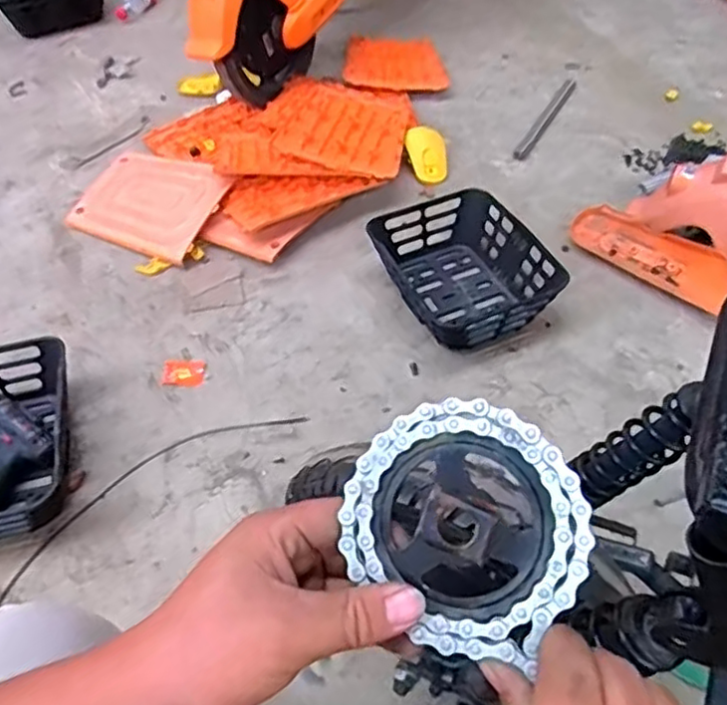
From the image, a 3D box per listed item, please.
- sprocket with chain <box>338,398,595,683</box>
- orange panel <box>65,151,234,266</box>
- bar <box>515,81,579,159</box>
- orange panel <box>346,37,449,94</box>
[{"bbox_3d":[0.043,0.073,0.279,0.103,0.021,0.097,-3,79,13],"label":"sprocket with chain"},{"bbox_3d":[-0.453,-0.324,1.373,0.324,0.024,0.240,20,66,26],"label":"orange panel"},{"bbox_3d":[0.445,-0.572,1.571,0.035,0.014,0.386,24,55,20],"label":"bar"},{"bbox_3d":[0.084,-0.775,1.728,0.262,0.031,0.305,1,46,2],"label":"orange panel"}]

